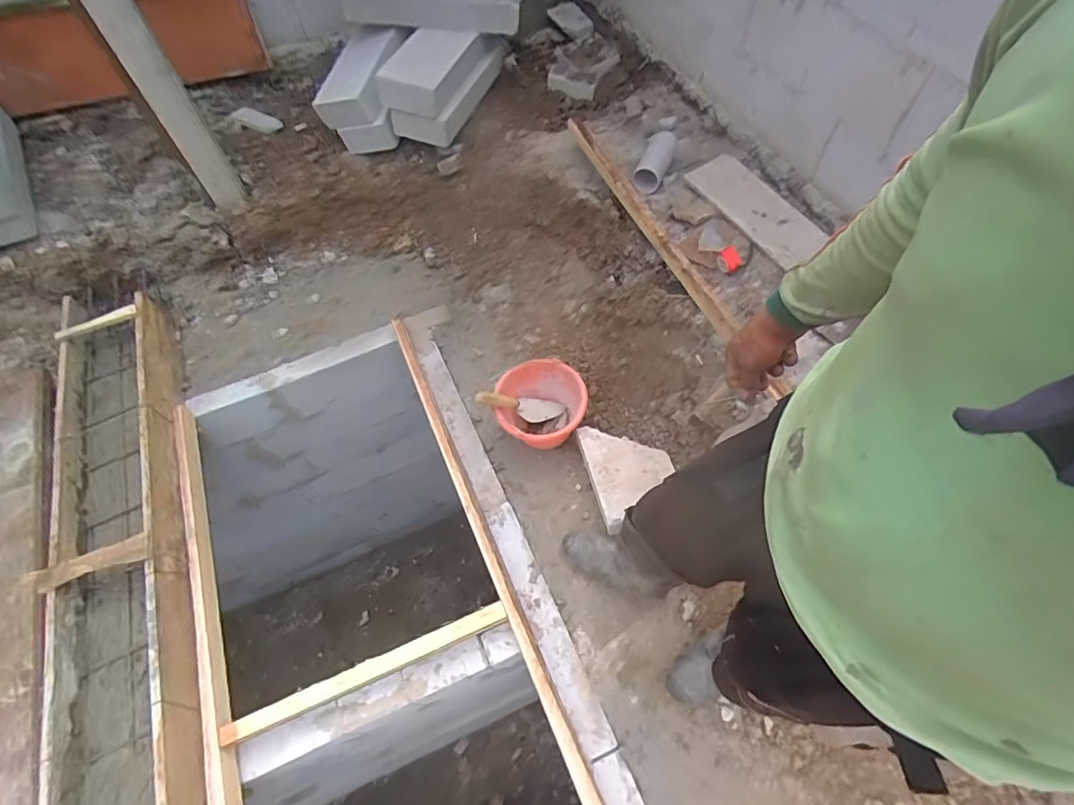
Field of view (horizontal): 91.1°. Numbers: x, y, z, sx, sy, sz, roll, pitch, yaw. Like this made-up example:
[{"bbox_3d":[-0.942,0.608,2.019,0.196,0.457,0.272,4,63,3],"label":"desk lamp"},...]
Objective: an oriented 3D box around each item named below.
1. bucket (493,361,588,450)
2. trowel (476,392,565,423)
[{"bbox_3d":[0.010,0.011,1.419,0.231,0.167,0.226,-1,58,2],"label":"bucket"},{"bbox_3d":[-0.047,0.004,1.424,0.279,0.050,0.073,12,48,-37],"label":"trowel"}]

